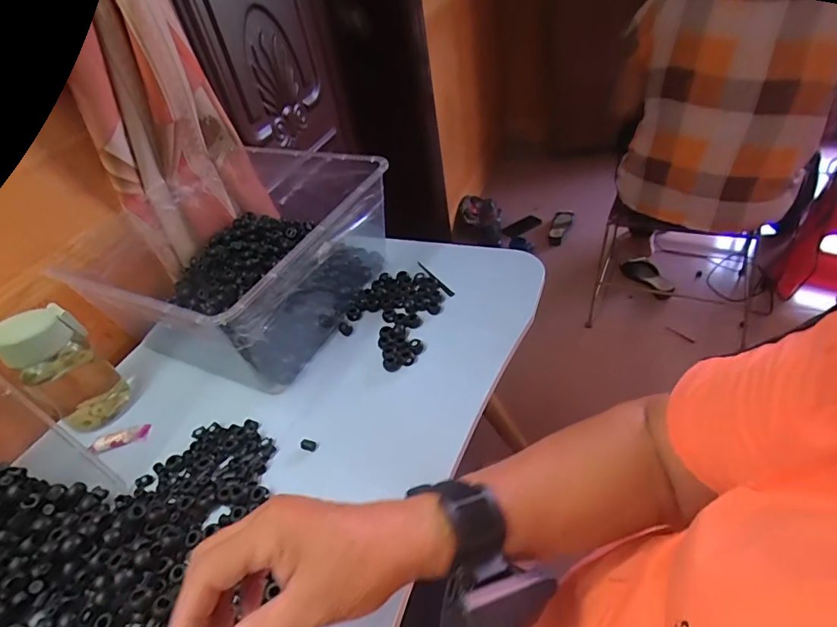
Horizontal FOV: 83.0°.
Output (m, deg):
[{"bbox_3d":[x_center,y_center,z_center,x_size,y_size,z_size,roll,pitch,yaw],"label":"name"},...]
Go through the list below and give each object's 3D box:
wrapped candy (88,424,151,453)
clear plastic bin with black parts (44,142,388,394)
[{"bbox_3d":[-0.324,0.136,0.513,0.058,0.011,0.017,-18,42,-12],"label":"wrapped candy"},{"bbox_3d":[-0.219,-0.078,0.616,0.317,0.153,0.340,17,46,25],"label":"clear plastic bin with black parts"}]

